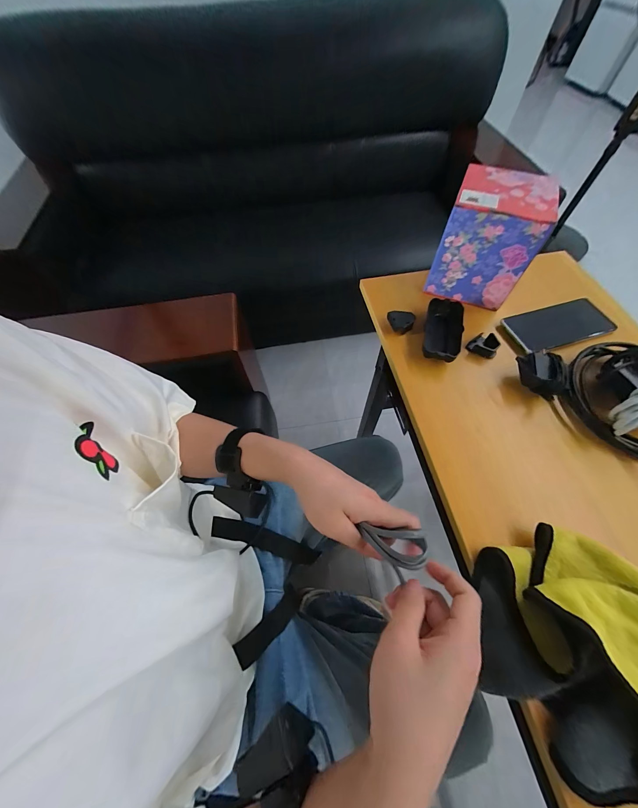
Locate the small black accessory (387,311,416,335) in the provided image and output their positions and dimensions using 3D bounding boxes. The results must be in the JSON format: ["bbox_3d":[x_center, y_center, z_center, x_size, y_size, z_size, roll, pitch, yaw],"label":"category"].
[{"bbox_3d":[0.126,-0.128,0.447,0.041,0.017,0.038,-1,62,1],"label":"small black accessory"}]

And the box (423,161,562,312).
[{"bbox_3d":[0.259,-0.256,0.444,0.123,0.141,0.123,21,64,13],"label":"box"}]

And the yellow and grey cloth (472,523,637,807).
[{"bbox_3d":[0.222,0.202,0.245,0.159,0.049,0.168,31,67,17],"label":"yellow and grey cloth"}]

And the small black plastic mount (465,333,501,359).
[{"bbox_3d":[0.246,-0.087,0.426,0.039,0.018,0.036,39,69,20],"label":"small black plastic mount"}]

